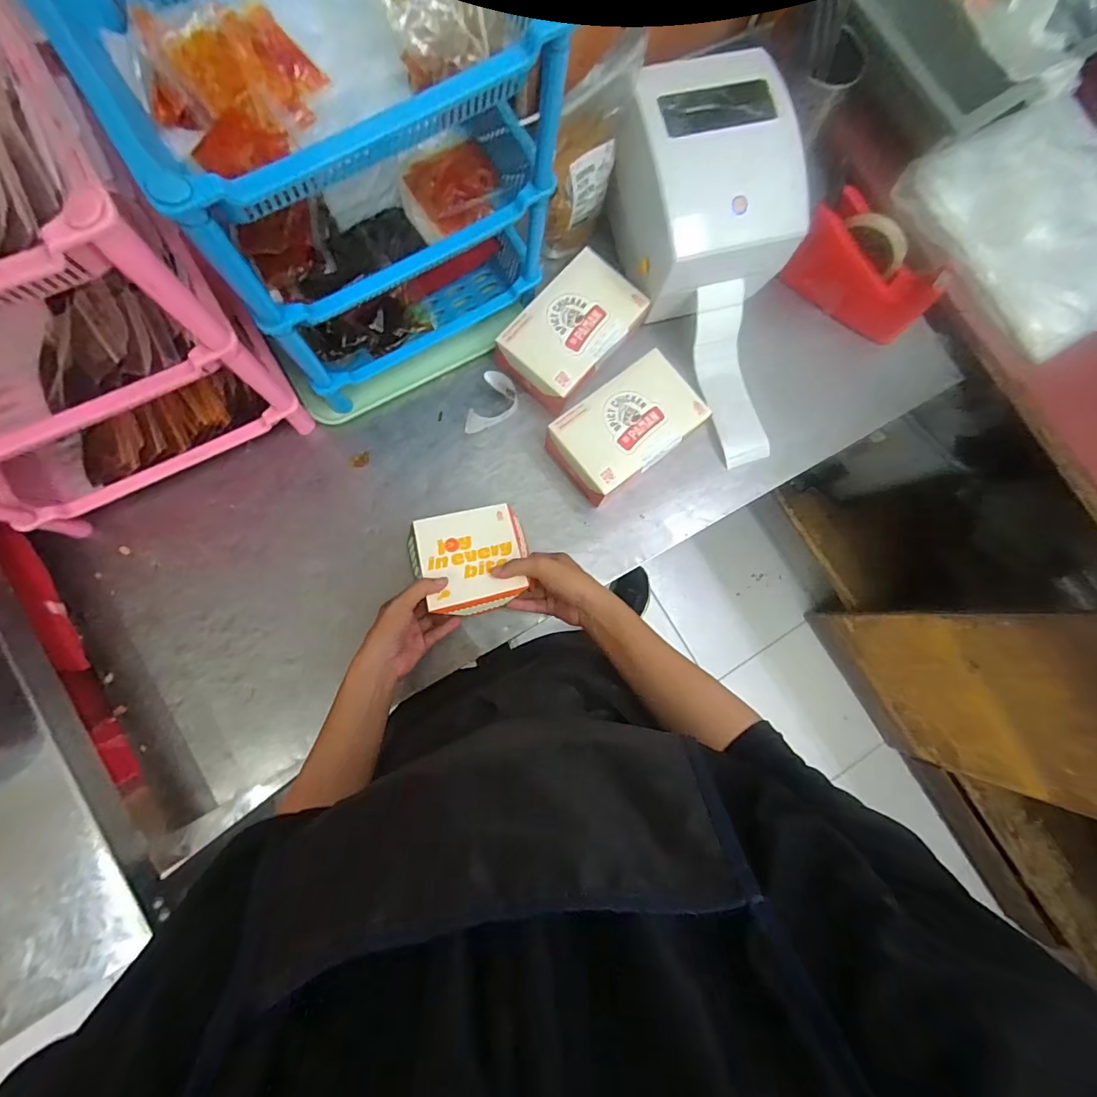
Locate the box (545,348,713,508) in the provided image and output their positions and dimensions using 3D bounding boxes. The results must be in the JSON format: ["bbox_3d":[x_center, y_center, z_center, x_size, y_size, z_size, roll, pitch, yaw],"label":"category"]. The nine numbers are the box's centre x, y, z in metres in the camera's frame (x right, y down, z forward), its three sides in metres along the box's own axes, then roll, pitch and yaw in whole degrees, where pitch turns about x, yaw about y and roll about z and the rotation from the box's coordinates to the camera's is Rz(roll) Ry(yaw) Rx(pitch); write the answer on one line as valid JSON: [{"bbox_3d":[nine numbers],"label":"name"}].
[{"bbox_3d":[0.093,-0.147,0.613,0.187,0.060,0.110,-38,87,-9],"label":"box"}]

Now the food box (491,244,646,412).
[{"bbox_3d":[0.030,-0.277,0.630,0.116,0.061,0.177,43,81,1],"label":"food box"}]

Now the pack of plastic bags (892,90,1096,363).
[{"bbox_3d":[0.663,-0.426,0.664,0.359,0.054,0.217,44,105,-3],"label":"pack of plastic bags"}]

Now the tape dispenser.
[{"bbox_3d":[0.413,-0.364,0.648,0.180,0.083,0.085,45,81,2],"label":"tape dispenser"}]

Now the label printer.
[{"bbox_3d":[0.183,-0.426,0.588,0.174,0.140,0.202,-16,84,-7],"label":"label printer"}]

